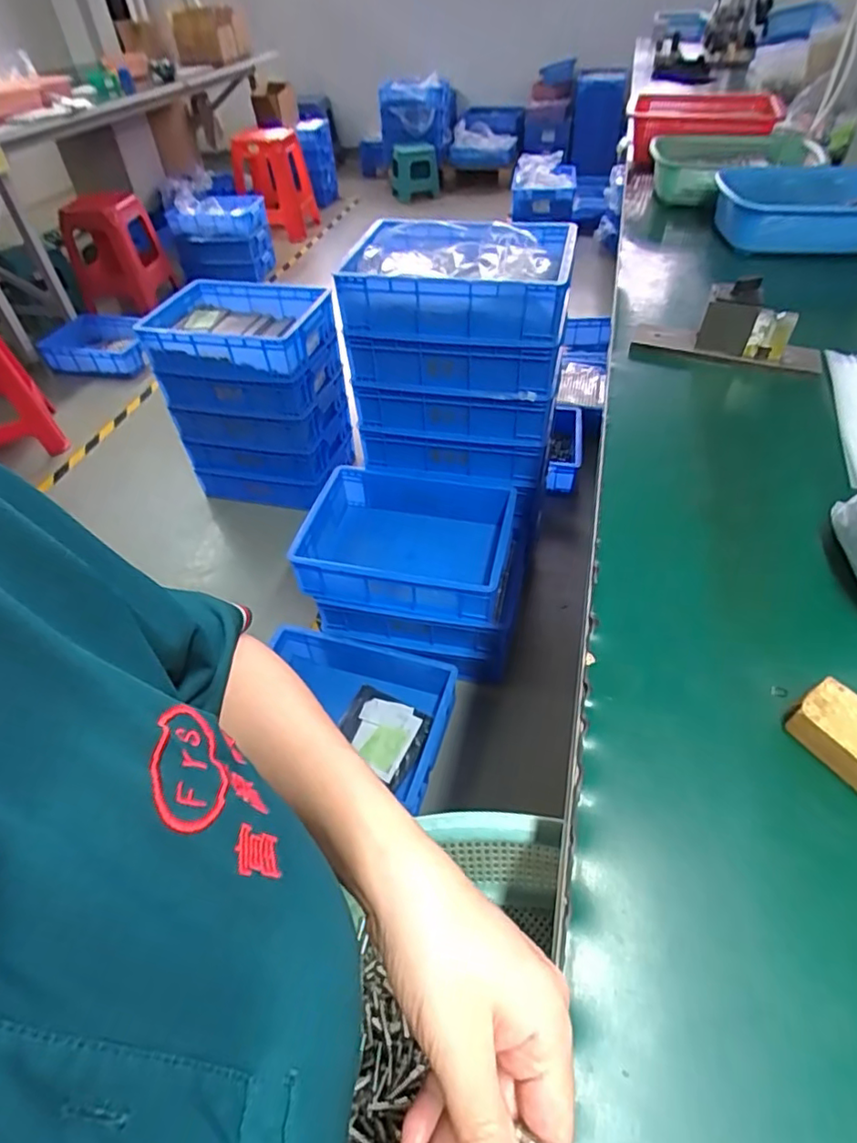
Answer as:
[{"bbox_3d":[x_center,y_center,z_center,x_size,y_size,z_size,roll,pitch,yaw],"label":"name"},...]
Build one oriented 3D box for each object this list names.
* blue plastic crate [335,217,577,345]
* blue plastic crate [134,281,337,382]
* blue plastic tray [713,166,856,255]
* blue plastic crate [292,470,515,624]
[{"bbox_3d":[0.062,-0.568,1.118,0.400,0.126,0.312,8,48,12],"label":"blue plastic crate"},{"bbox_3d":[-0.489,-0.618,1.482,0.455,0.120,0.309,5,47,10],"label":"blue plastic crate"},{"bbox_3d":[0.607,-0.578,0.926,0.293,0.084,0.175,22,52,24],"label":"blue plastic tray"},{"bbox_3d":[-0.037,-0.063,1.218,0.400,0.130,0.303,8,48,12],"label":"blue plastic crate"}]

